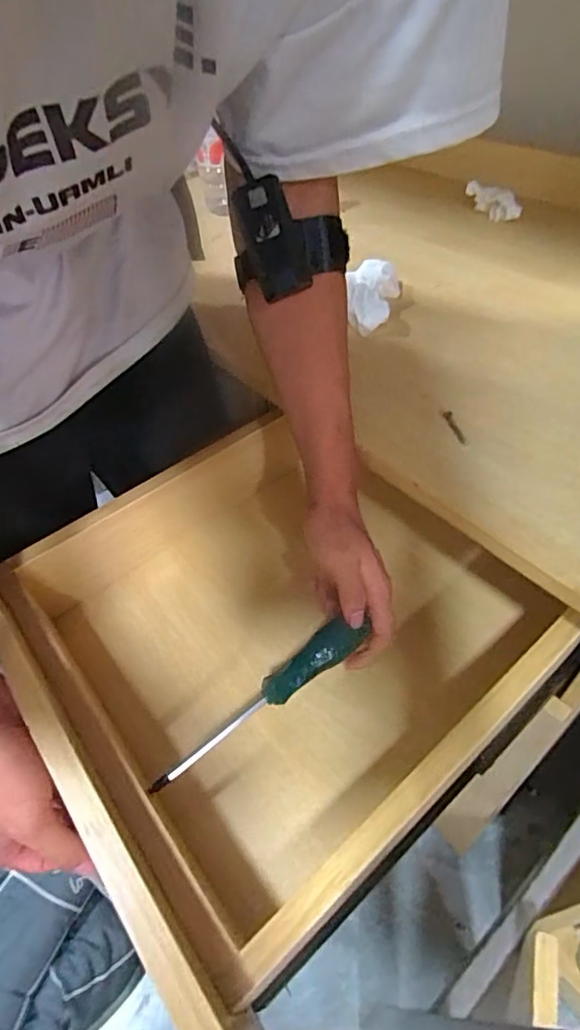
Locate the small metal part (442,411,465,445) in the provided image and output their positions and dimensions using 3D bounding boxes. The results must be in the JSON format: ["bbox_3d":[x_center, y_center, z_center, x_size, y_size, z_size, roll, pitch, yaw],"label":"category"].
[{"bbox_3d":[0.136,-0.072,0.445,0.009,0.004,0.043,-7,47,-1],"label":"small metal part"}]

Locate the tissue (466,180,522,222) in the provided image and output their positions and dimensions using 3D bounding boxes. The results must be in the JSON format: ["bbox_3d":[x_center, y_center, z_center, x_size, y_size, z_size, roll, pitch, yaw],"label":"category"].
[{"bbox_3d":[0.284,-0.437,0.750,0.028,0.040,0.084,-25,50,-16],"label":"tissue"}]

